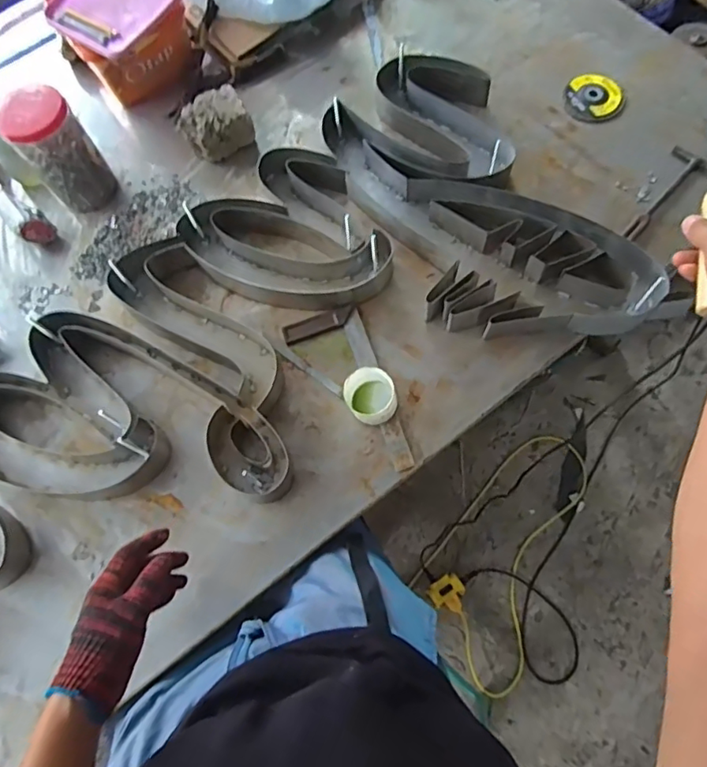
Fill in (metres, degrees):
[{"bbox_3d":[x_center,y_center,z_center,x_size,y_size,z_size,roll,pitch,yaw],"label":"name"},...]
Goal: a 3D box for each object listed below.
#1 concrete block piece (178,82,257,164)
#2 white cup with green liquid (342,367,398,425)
[{"bbox_3d":[-0.231,-0.430,0.928,0.106,0.068,0.086,-33,70,-8],"label":"concrete block piece"},{"bbox_3d":[0.023,0.021,0.745,0.071,0.062,0.066,-1,71,4],"label":"white cup with green liquid"}]

